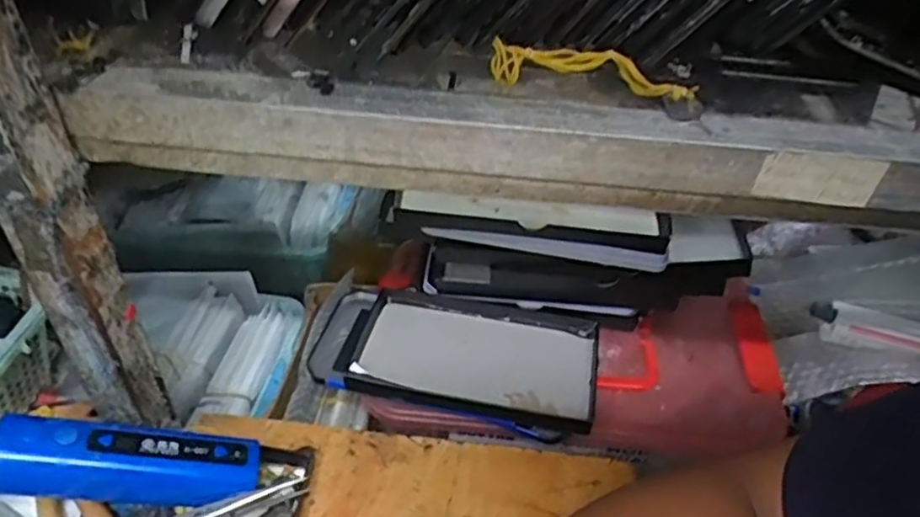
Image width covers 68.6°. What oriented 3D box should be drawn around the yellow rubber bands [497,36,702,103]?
[{"bbox_3d":[0.059,-0.086,0.305,0.089,0.016,0.025,12,42,10],"label":"yellow rubber bands"}]

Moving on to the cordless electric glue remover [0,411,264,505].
[{"bbox_3d":[-0.215,0.104,0.354,0.210,0.030,0.037,11,36,-20],"label":"cordless electric glue remover"}]

